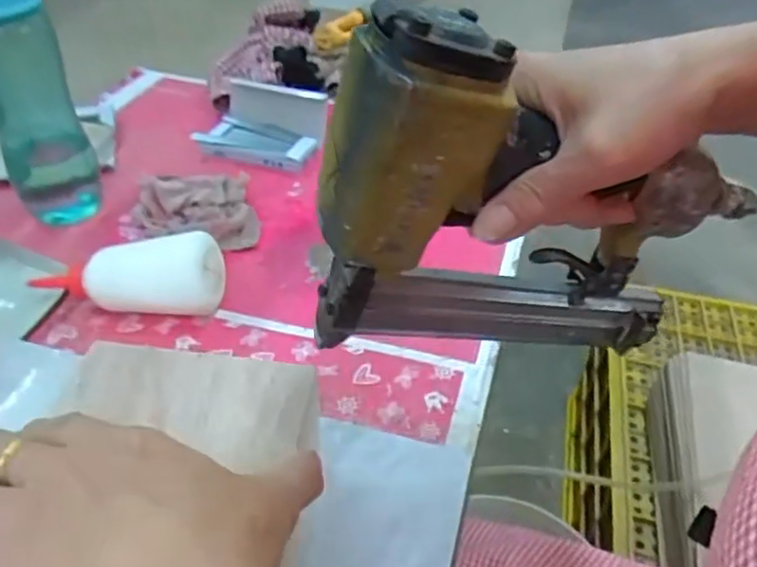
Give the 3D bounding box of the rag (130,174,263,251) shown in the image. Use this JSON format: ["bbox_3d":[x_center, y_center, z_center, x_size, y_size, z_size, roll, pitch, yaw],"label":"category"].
[{"bbox_3d":[-0.175,-0.070,0.622,0.111,0.032,0.107,-9,40,-13],"label":"rag"}]

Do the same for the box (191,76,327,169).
[{"bbox_3d":[-0.128,-0.182,0.741,0.132,0.026,0.101,13,72,17],"label":"box"}]

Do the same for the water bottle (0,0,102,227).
[{"bbox_3d":[-0.311,-0.170,0.576,0.075,0.232,0.057,-18,43,-23],"label":"water bottle"}]

